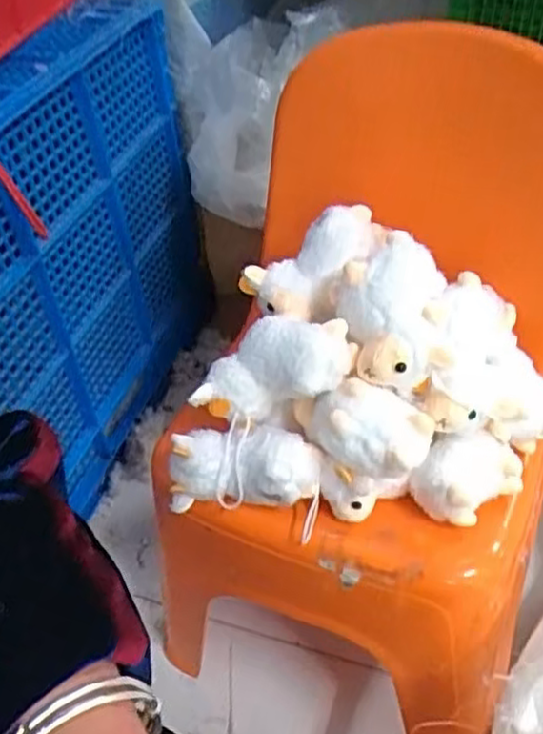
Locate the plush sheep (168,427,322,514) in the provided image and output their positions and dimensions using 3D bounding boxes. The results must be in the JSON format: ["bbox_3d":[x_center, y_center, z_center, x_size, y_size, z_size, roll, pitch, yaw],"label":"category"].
[{"bbox_3d":[-0.022,0.079,0.566,0.120,0.056,0.058,5,45,11],"label":"plush sheep"}]

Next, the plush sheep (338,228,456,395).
[{"bbox_3d":[0.092,-0.048,0.542,0.084,0.061,0.114,0,44,6],"label":"plush sheep"}]

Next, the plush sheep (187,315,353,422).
[{"bbox_3d":[0.004,0.001,0.552,0.126,0.062,0.067,-24,37,28],"label":"plush sheep"}]

